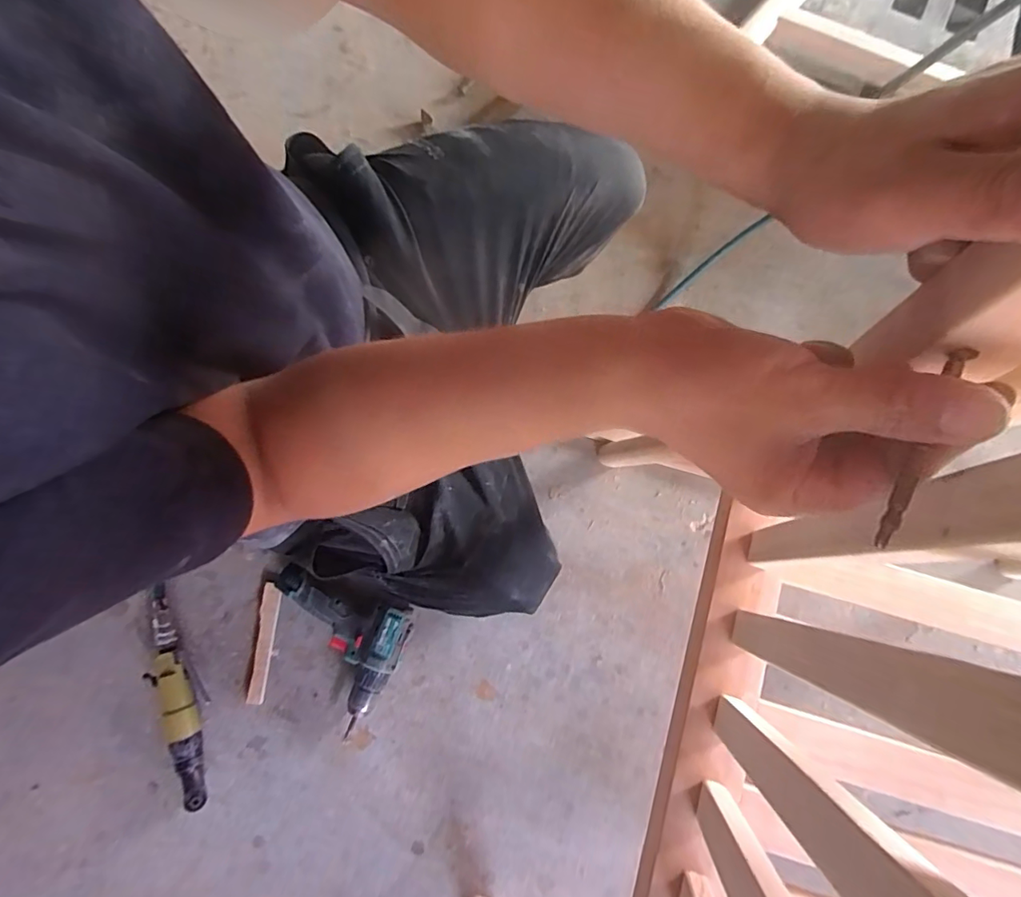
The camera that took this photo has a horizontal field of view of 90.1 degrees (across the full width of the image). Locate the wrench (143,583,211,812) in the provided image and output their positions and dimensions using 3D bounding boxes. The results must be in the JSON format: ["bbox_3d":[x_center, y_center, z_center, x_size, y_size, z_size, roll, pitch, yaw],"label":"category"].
[{"bbox_3d":[-0.449,0.343,0.694,0.058,0.047,0.269,-24,81,-4],"label":"wrench"}]

